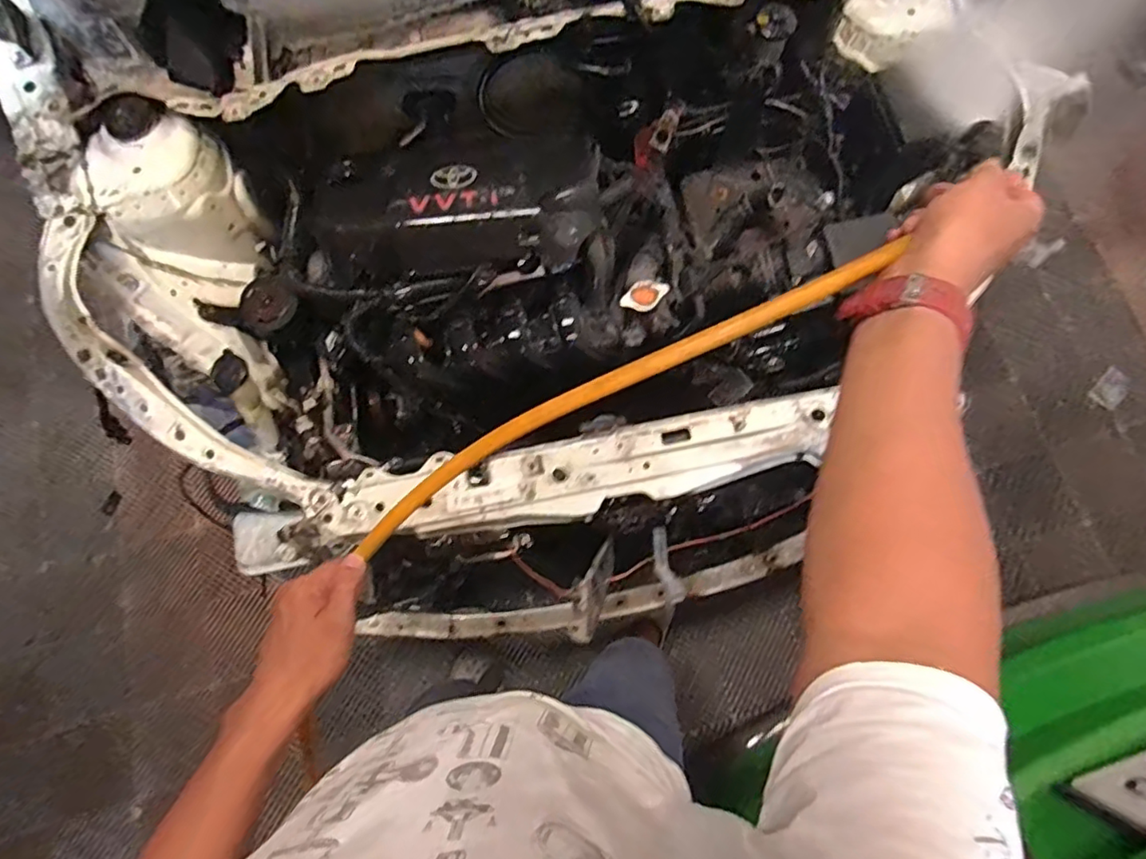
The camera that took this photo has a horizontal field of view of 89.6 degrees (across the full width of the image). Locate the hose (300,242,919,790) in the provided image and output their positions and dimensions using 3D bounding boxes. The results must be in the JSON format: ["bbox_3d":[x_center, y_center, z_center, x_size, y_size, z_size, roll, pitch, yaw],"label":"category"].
[{"bbox_3d":[0.015,-0.020,0.448,0.468,0.020,0.040,-29,77,13],"label":"hose"}]

